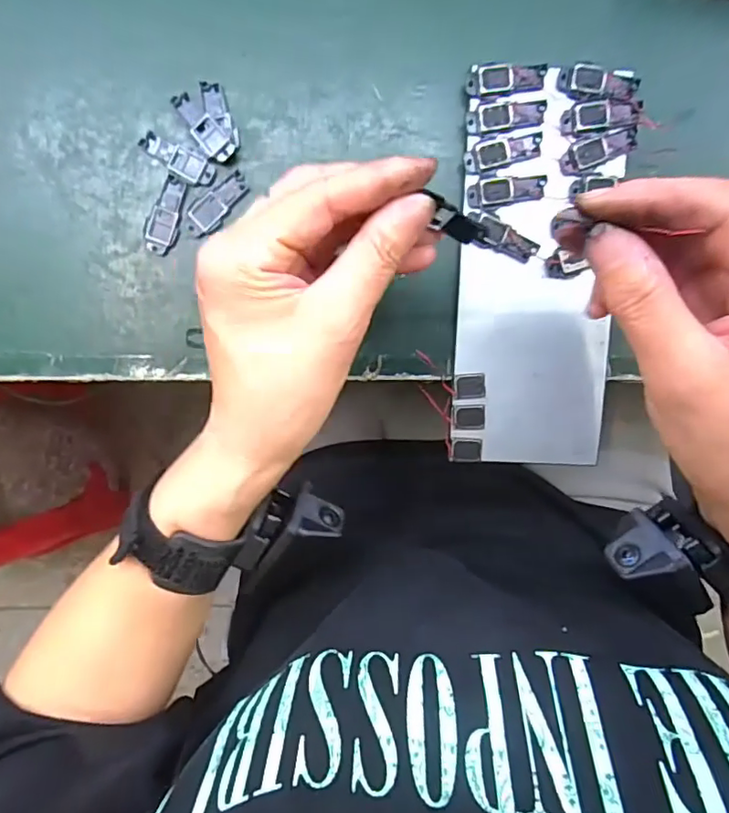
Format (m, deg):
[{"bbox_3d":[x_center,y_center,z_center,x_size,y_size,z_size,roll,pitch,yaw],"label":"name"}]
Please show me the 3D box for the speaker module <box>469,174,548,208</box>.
[{"bbox_3d":[0.073,-0.109,0.281,0.039,0.004,0.014,-5,97,1],"label":"speaker module"}]

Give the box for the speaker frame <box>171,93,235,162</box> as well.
[{"bbox_3d":[-0.082,-0.142,0.283,0.014,0.005,0.040,-41,95,5],"label":"speaker frame"}]

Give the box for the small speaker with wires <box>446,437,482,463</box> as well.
[{"bbox_3d":[0.054,0.024,0.300,0.019,0.004,0.014,1,97,0],"label":"small speaker with wires"}]

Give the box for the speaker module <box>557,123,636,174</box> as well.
[{"bbox_3d":[0.118,-0.129,0.280,0.040,0.004,0.015,-18,96,2],"label":"speaker module"}]

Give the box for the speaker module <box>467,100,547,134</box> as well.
[{"bbox_3d":[0.072,-0.146,0.280,0.039,0.006,0.013,-6,97,1],"label":"speaker module"}]

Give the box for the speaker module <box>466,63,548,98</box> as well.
[{"bbox_3d":[0.071,-0.163,0.277,0.038,0.004,0.015,-1,102,-1],"label":"speaker module"}]

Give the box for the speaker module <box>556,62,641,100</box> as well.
[{"bbox_3d":[0.117,-0.162,0.276,0.040,0.004,0.016,1,97,0],"label":"speaker module"}]

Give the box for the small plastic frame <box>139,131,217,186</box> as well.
[{"bbox_3d":[-0.097,-0.127,0.286,0.040,0.004,0.015,24,96,-3],"label":"small plastic frame"}]

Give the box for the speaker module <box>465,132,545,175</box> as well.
[{"bbox_3d":[0.070,-0.129,0.283,0.039,0.005,0.014,-12,97,2],"label":"speaker module"}]

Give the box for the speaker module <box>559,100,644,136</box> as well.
[{"bbox_3d":[0.119,-0.145,0.278,0.040,0.004,0.015,-9,97,1],"label":"speaker module"}]

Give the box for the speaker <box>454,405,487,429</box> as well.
[{"bbox_3d":[0.057,0.006,0.297,0.017,0.004,0.014,-2,97,0],"label":"speaker"}]

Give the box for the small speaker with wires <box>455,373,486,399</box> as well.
[{"bbox_3d":[0.056,-0.011,0.295,0.017,0.004,0.013,-2,97,1],"label":"small speaker with wires"}]

